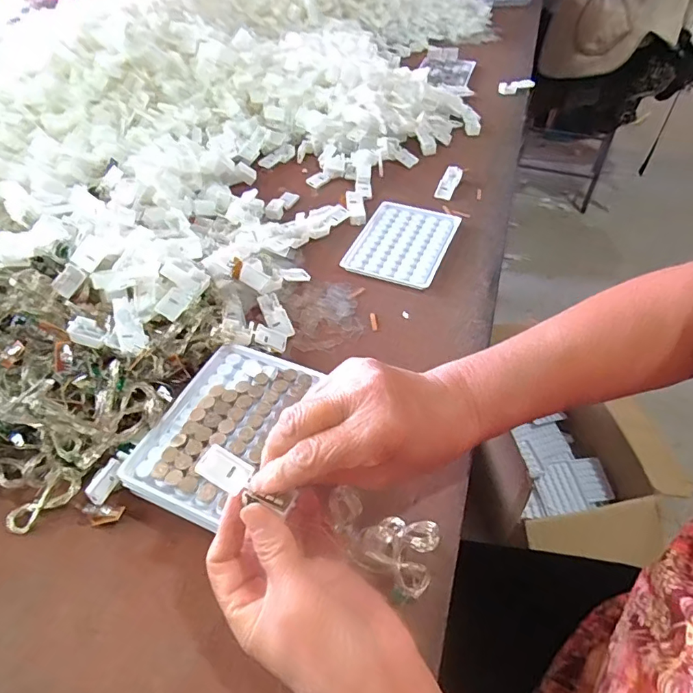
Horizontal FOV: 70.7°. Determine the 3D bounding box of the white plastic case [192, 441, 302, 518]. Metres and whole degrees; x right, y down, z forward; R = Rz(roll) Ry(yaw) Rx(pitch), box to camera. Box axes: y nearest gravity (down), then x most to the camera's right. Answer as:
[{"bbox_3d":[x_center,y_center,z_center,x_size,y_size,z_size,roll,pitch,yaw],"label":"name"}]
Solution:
[{"bbox_3d":[-0.054,0.074,0.267,0.057,0.005,0.019,27,53,8],"label":"white plastic case"}]

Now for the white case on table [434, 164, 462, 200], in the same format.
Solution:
[{"bbox_3d":[0.126,-0.202,0.596,0.021,0.011,0.055,25,65,14],"label":"white case on table"}]

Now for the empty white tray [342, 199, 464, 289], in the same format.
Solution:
[{"bbox_3d":[0.060,-0.112,0.521,0.093,0.011,0.125,17,51,15],"label":"empty white tray"}]

